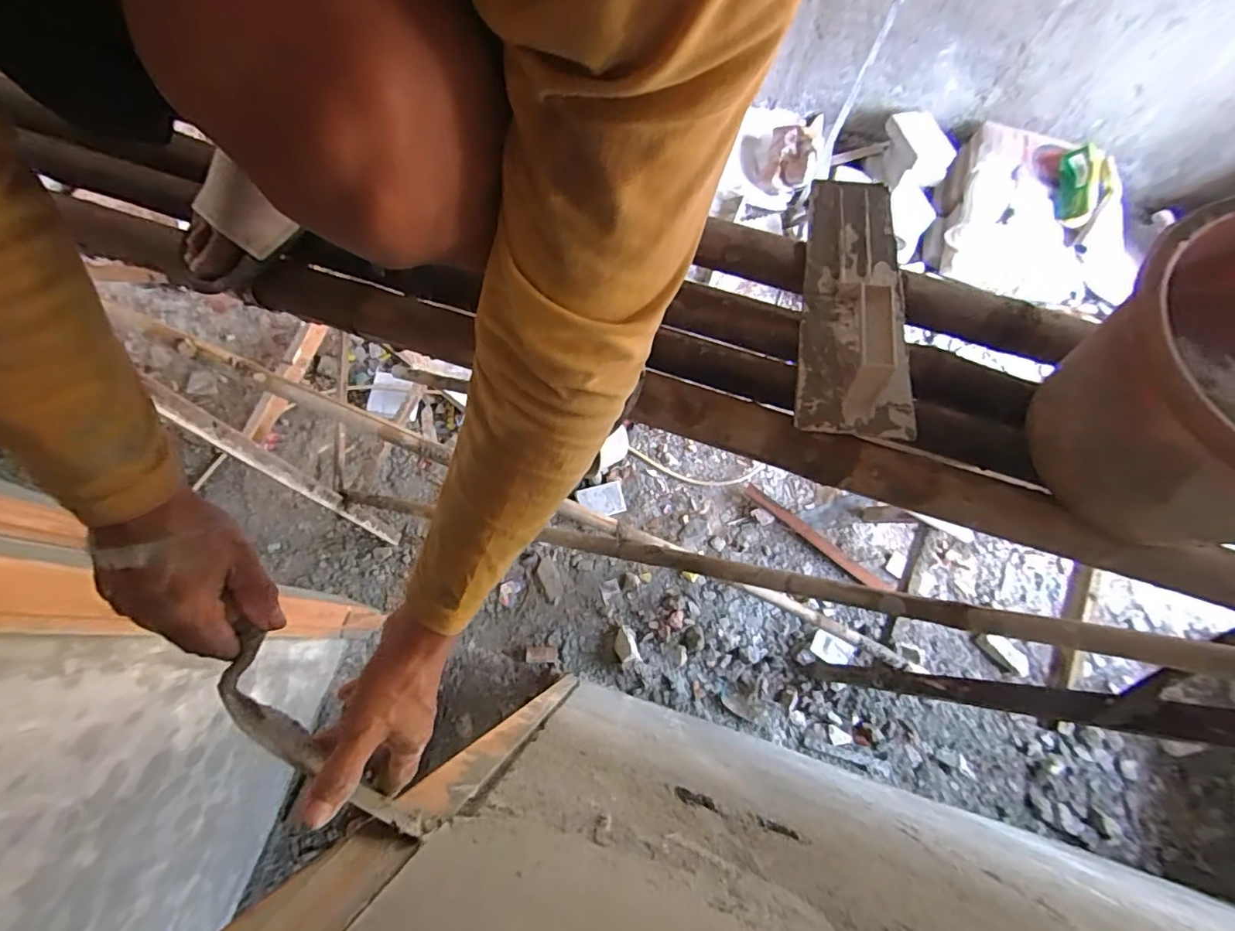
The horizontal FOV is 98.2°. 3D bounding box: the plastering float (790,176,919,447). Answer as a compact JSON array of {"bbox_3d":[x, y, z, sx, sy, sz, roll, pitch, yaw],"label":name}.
[{"bbox_3d":[0.241,-0.175,0.534,0.107,0.060,0.285,5,72,1],"label":"plastering float"}]

